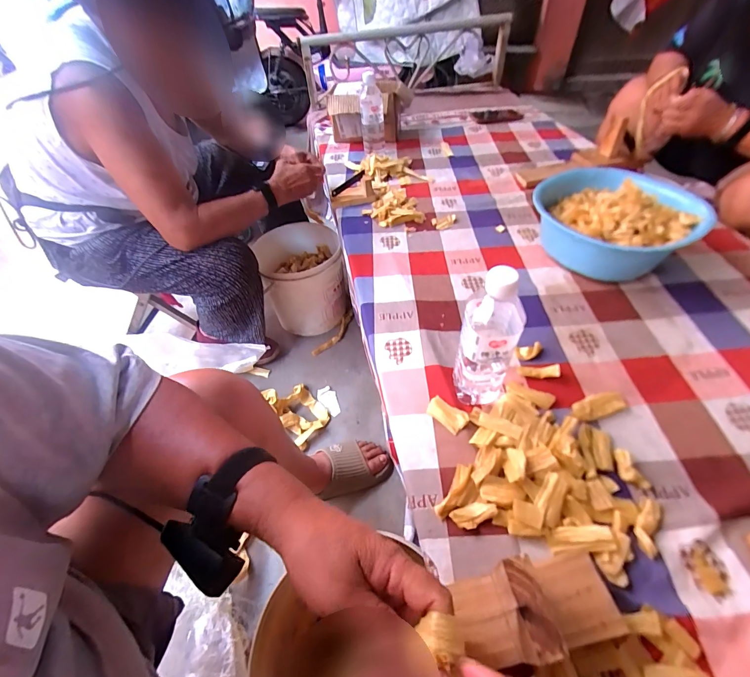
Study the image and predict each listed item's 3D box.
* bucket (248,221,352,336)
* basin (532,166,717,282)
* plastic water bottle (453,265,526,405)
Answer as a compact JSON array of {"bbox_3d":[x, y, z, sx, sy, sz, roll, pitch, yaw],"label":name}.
[{"bbox_3d":[-0.225,-0.186,1.142,0.247,0.249,0.263,-12,51,-5],"label":"bucket"},{"bbox_3d":[0.434,-0.207,0.679,0.247,0.108,0.247,-2,49,2],"label":"basin"},{"bbox_3d":[0.140,0.005,0.449,0.067,0.213,0.065,20,53,20],"label":"plastic water bottle"}]

